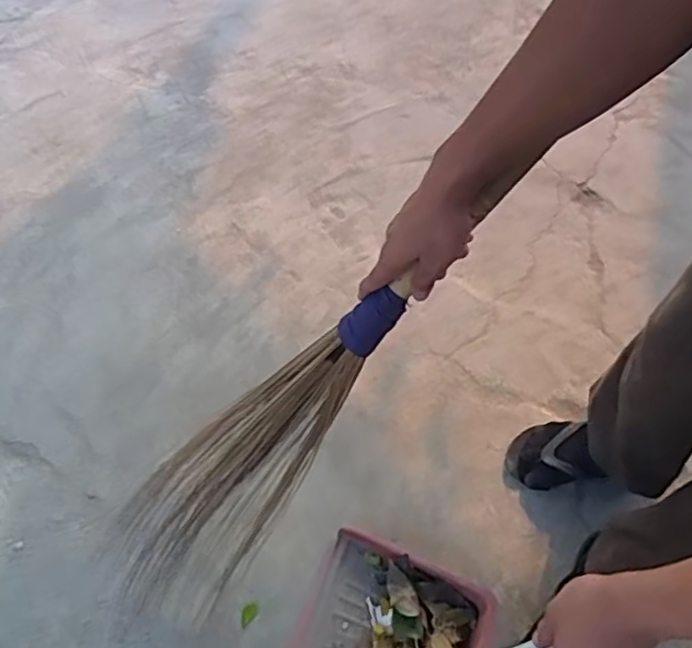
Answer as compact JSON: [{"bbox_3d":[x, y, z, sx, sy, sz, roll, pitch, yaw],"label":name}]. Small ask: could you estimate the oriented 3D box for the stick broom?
[{"bbox_3d":[-0.123,0.179,0.820,0.106,0.632,0.155,1,50,-45],"label":"stick broom"}]

